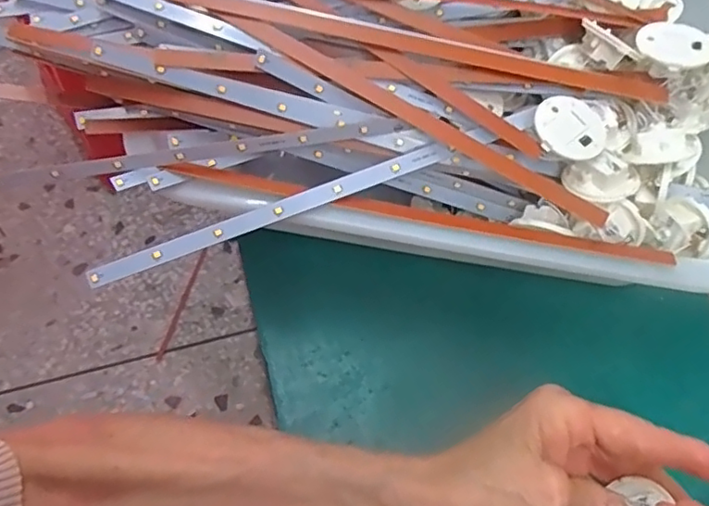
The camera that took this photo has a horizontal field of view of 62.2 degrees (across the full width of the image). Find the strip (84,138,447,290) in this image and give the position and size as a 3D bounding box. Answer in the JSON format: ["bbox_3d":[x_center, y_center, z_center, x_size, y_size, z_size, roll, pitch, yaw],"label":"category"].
[{"bbox_3d":[-0.043,-0.021,0.307,0.193,0.004,0.012,-21,95,-5],"label":"strip"}]

